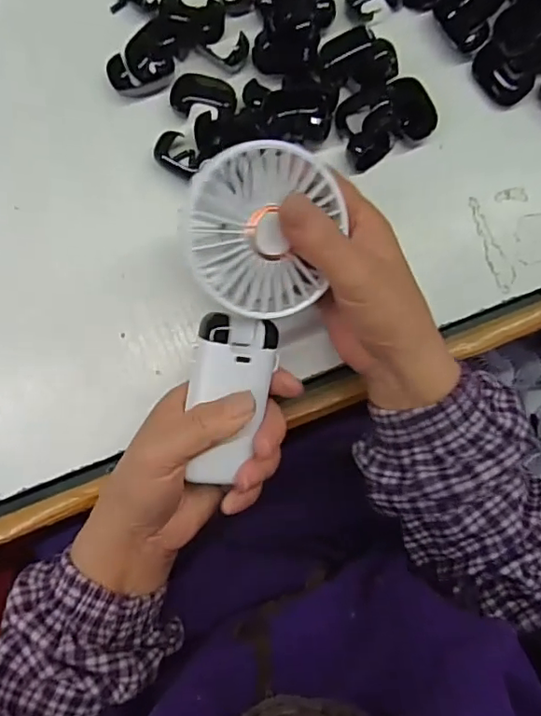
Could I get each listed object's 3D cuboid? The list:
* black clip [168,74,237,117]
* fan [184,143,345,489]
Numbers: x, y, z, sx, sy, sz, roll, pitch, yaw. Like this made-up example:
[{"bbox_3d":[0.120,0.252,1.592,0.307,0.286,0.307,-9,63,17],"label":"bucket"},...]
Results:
[{"bbox_3d":[-0.045,-0.177,0.376,0.043,0.010,0.025,-1,87,-2],"label":"black clip"},{"bbox_3d":[-0.010,-0.020,0.296,0.070,0.030,0.172,9,106,-1],"label":"fan"}]

